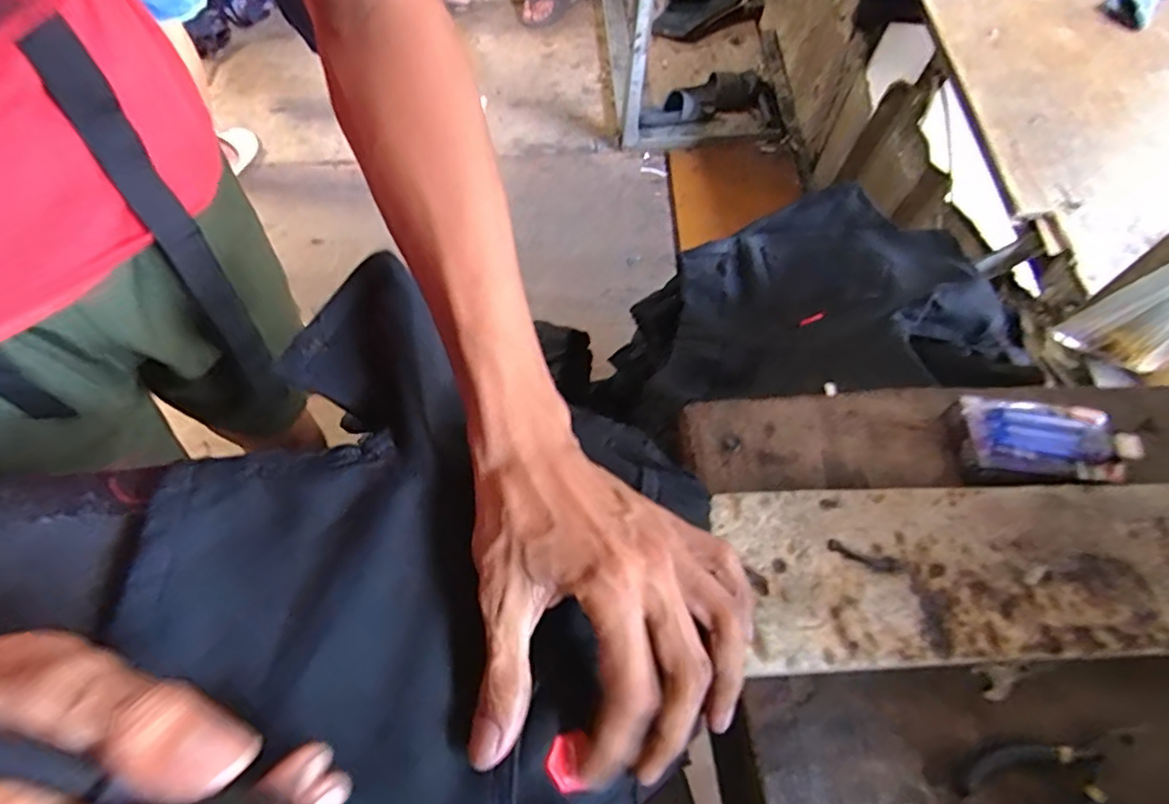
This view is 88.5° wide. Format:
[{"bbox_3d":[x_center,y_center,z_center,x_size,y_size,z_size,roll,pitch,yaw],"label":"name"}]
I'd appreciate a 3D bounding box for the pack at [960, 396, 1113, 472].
[{"bbox_3d":[0.285,0.019,0.377,0.081,0.017,0.048,5,59,-1],"label":"pack"}]

